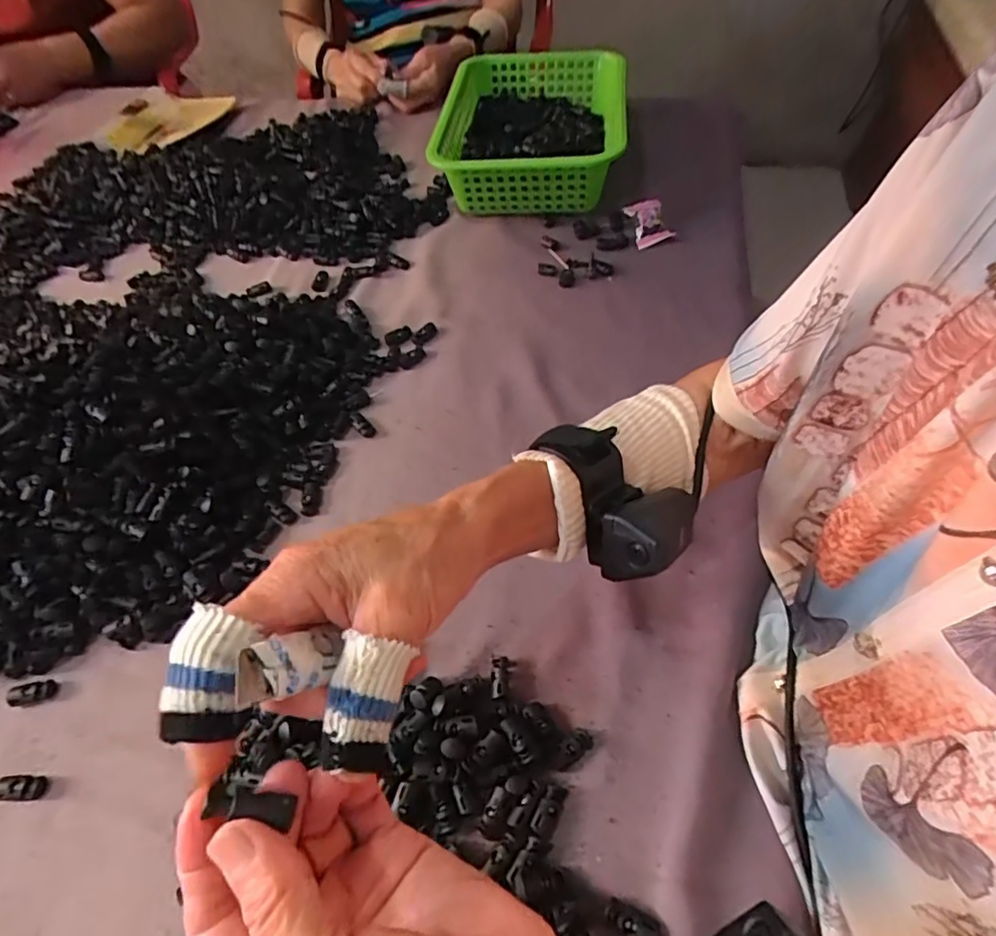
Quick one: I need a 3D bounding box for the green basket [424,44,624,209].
[{"bbox_3d":[0.048,-0.427,0.732,0.213,0.081,0.302,4,55,7],"label":"green basket"}]

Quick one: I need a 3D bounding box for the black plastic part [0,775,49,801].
[{"bbox_3d":[-0.299,0.200,0.359,0.030,0.009,0.015,-3,55,2],"label":"black plastic part"}]

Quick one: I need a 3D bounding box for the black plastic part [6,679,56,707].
[{"bbox_3d":[-0.321,0.154,0.394,0.029,0.007,0.013,-17,55,-7],"label":"black plastic part"}]

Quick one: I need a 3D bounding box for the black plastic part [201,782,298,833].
[{"bbox_3d":[-0.078,0.106,0.181,0.026,0.007,0.008,10,56,1],"label":"black plastic part"}]

